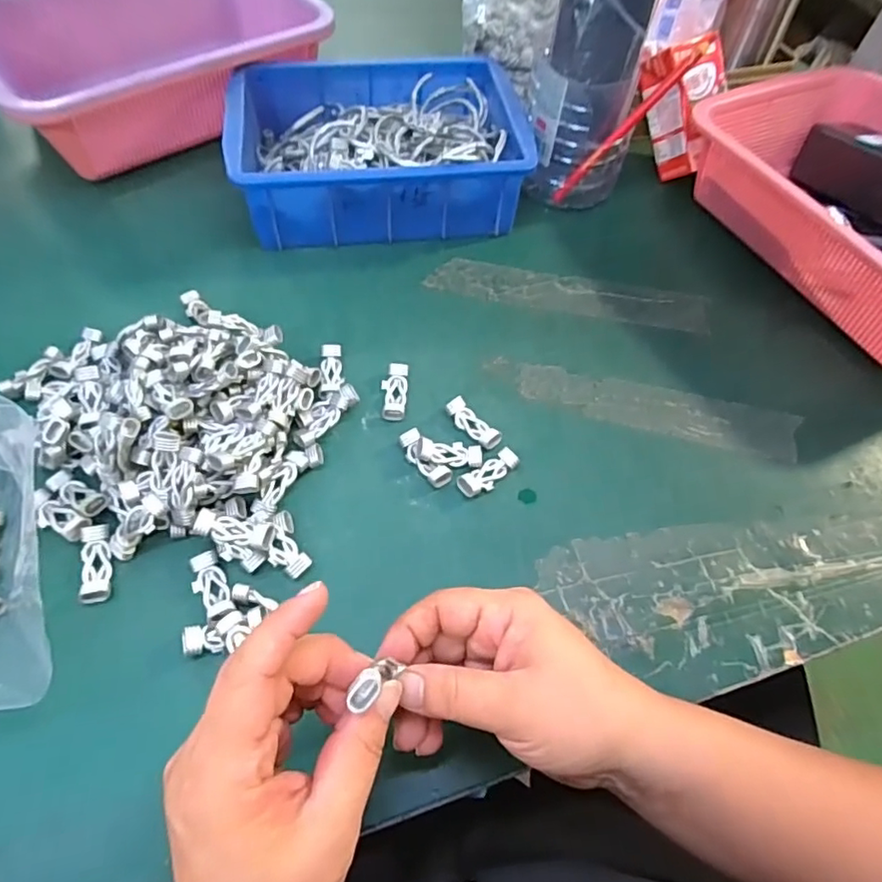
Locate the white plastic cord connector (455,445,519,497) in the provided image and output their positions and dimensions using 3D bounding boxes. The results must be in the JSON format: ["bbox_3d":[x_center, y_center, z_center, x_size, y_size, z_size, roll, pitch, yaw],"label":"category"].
[{"bbox_3d":[0.032,0.021,0.370,0.045,0.007,0.017,-29,63,-21],"label":"white plastic cord connector"}]

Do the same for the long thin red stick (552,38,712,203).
[{"bbox_3d":[0.158,-0.268,0.484,0.009,0.158,0.014,15,44,-45],"label":"long thin red stick"}]

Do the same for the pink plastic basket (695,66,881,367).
[{"bbox_3d":[0.369,-0.190,0.479,0.209,0.095,0.291,-19,60,-16],"label":"pink plastic basket"}]

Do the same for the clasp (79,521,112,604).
[{"bbox_3d":[-0.198,0.070,0.326,0.015,0.010,0.045,-9,58,-10],"label":"clasp"}]

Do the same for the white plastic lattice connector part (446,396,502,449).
[{"bbox_3d":[0.022,-0.013,0.390,0.017,0.008,0.043,-37,66,-24],"label":"white plastic lattice connector part"}]

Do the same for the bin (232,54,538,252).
[{"bbox_3d":[-0.054,-0.259,0.506,0.231,0.078,0.167,-5,57,-7],"label":"bin"}]

